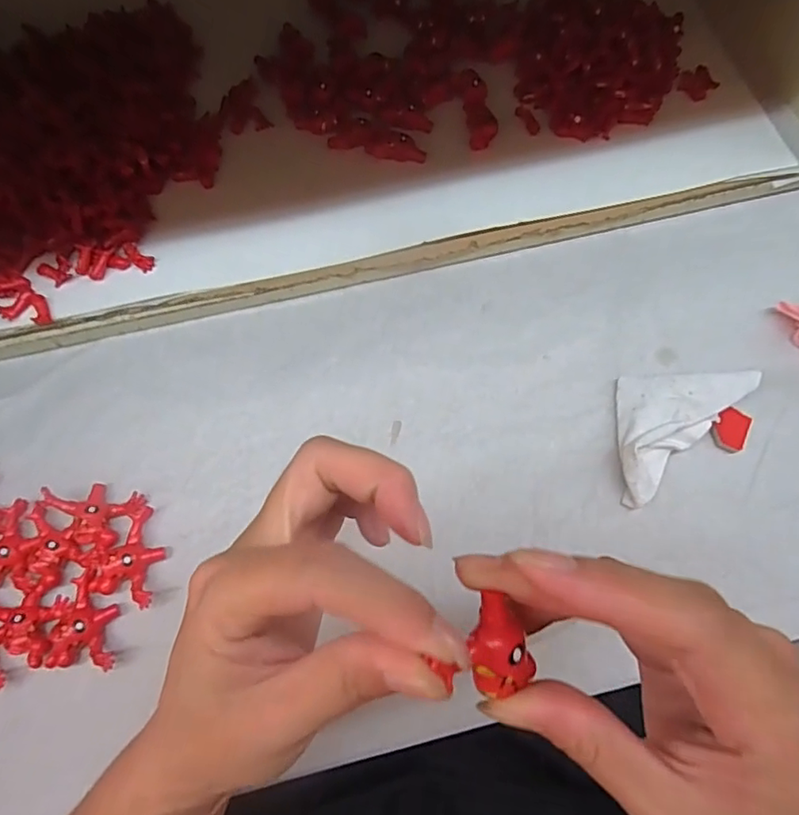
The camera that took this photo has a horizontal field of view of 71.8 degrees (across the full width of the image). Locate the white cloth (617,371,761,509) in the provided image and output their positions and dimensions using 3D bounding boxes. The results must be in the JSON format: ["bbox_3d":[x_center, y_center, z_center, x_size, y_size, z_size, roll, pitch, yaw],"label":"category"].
[{"bbox_3d":[0.143,0.003,0.300,0.097,0.022,0.049,-43,79,-10],"label":"white cloth"}]

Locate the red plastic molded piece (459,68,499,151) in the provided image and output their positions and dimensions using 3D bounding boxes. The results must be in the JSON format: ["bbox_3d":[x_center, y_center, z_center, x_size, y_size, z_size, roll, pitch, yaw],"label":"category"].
[{"bbox_3d":[0.051,-0.193,0.357,0.018,0.012,0.059,-7,75,-1],"label":"red plastic molded piece"}]

